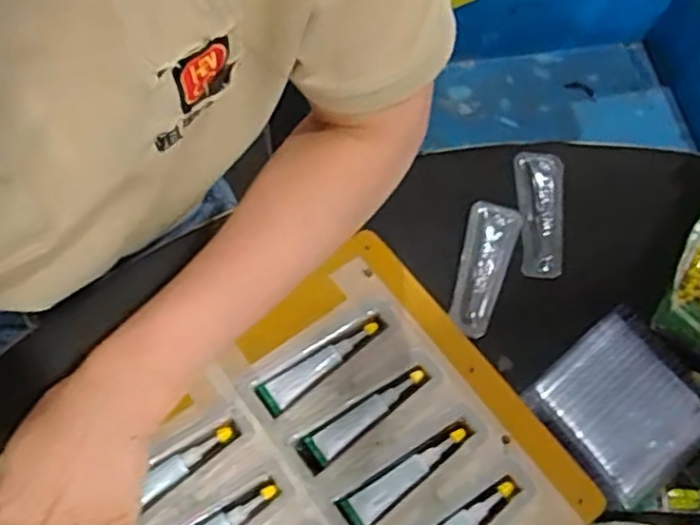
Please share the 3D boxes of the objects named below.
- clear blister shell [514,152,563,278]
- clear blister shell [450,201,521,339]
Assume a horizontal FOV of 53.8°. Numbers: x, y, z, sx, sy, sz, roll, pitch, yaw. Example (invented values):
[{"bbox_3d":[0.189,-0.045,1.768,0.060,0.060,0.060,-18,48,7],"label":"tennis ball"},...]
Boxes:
[{"bbox_3d":[0.144,-0.039,0.521,0.034,0.013,0.102,6,66,1],"label":"clear blister shell"},{"bbox_3d":[0.097,0.001,0.498,0.035,0.016,0.111,16,66,5],"label":"clear blister shell"}]

